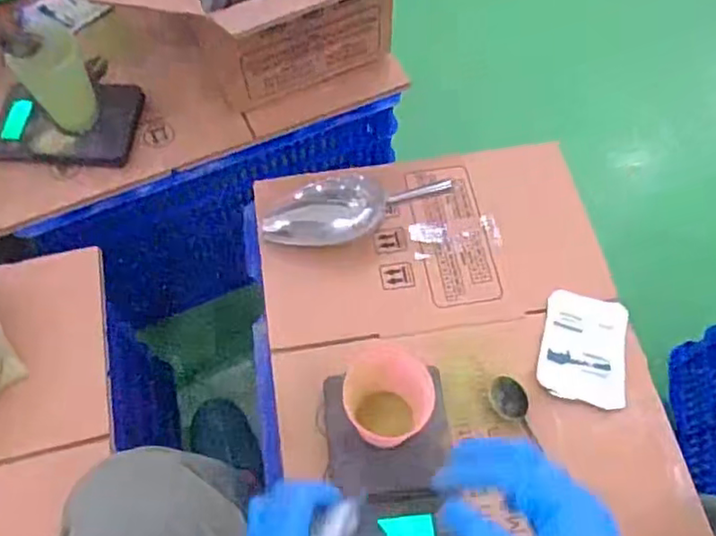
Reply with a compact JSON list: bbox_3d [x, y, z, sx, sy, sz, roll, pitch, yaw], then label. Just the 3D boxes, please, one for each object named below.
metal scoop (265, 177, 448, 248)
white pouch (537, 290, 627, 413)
[{"bbox_3d":[-0.005,-0.078,0.763,0.219,0.054,0.063,-17,64,-9],"label":"metal scoop"},{"bbox_3d":[0.260,0.090,0.714,0.094,0.009,0.132,12,63,5],"label":"white pouch"}]

